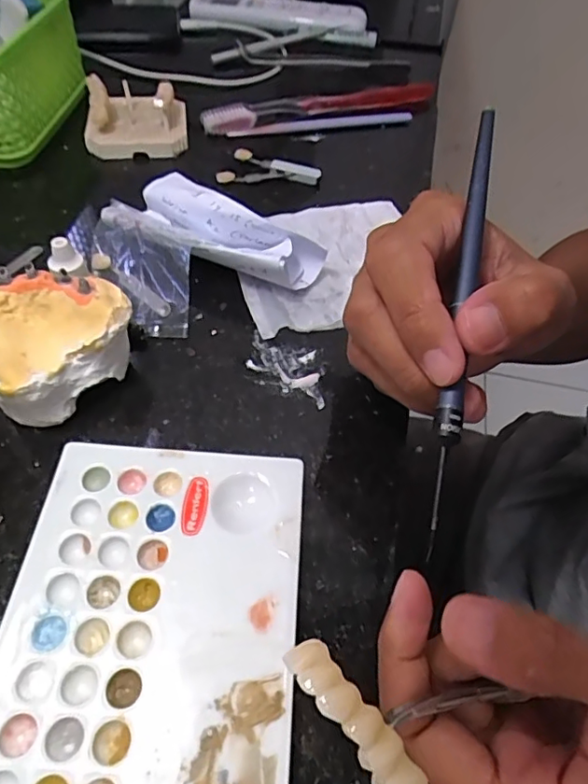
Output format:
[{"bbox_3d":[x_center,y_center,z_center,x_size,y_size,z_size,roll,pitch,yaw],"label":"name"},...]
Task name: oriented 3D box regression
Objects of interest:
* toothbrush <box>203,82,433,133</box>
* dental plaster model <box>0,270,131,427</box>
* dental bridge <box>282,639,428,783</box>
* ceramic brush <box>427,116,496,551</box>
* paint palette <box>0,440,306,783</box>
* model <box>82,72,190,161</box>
[{"bbox_3d":[0.023,-0.219,0.415,0.192,0.014,0.024,-16,55,-17],"label":"toothbrush"},{"bbox_3d":[-0.103,-0.023,0.234,0.060,0.042,0.055,-29,59,-24],"label":"dental plaster model"},{"bbox_3d":[0.015,0.081,0.134,0.011,0.007,0.043,-33,68,-26],"label":"dental bridge"},{"bbox_3d":[0.056,-0.030,0.181,0.008,0.004,0.162,12,72,4],"label":"ceramic brush"},{"bbox_3d":[-0.049,0.087,0.172,0.098,0.012,0.153,5,52,-1],"label":"paint palette"},{"bbox_3d":[-0.107,-0.192,0.372,0.064,0.032,0.064,-4,52,-8],"label":"model"}]

